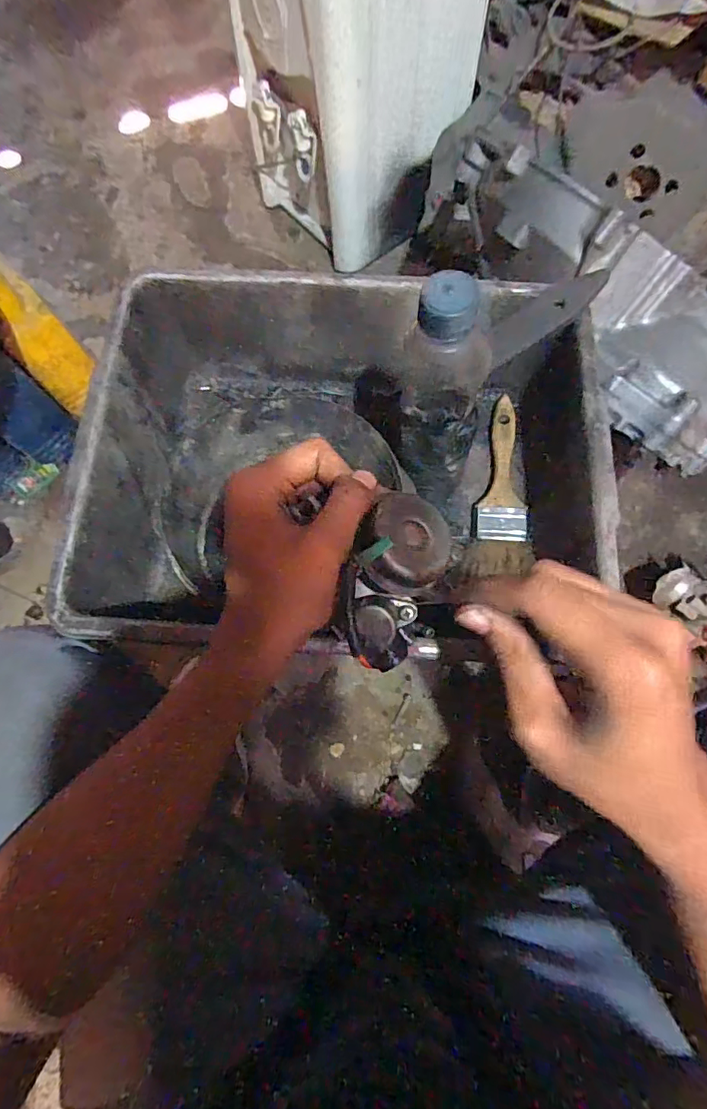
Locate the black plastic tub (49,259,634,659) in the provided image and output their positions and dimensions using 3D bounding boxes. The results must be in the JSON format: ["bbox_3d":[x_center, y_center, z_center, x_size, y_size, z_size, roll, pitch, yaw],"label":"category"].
[{"bbox_3d":[-0.003,-0.077,0.440,0.380,0.134,0.271,4,72,1],"label":"black plastic tub"}]

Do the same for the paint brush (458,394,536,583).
[{"bbox_3d":[0.142,-0.064,0.481,0.056,0.015,0.185,11,72,3],"label":"paint brush"}]

